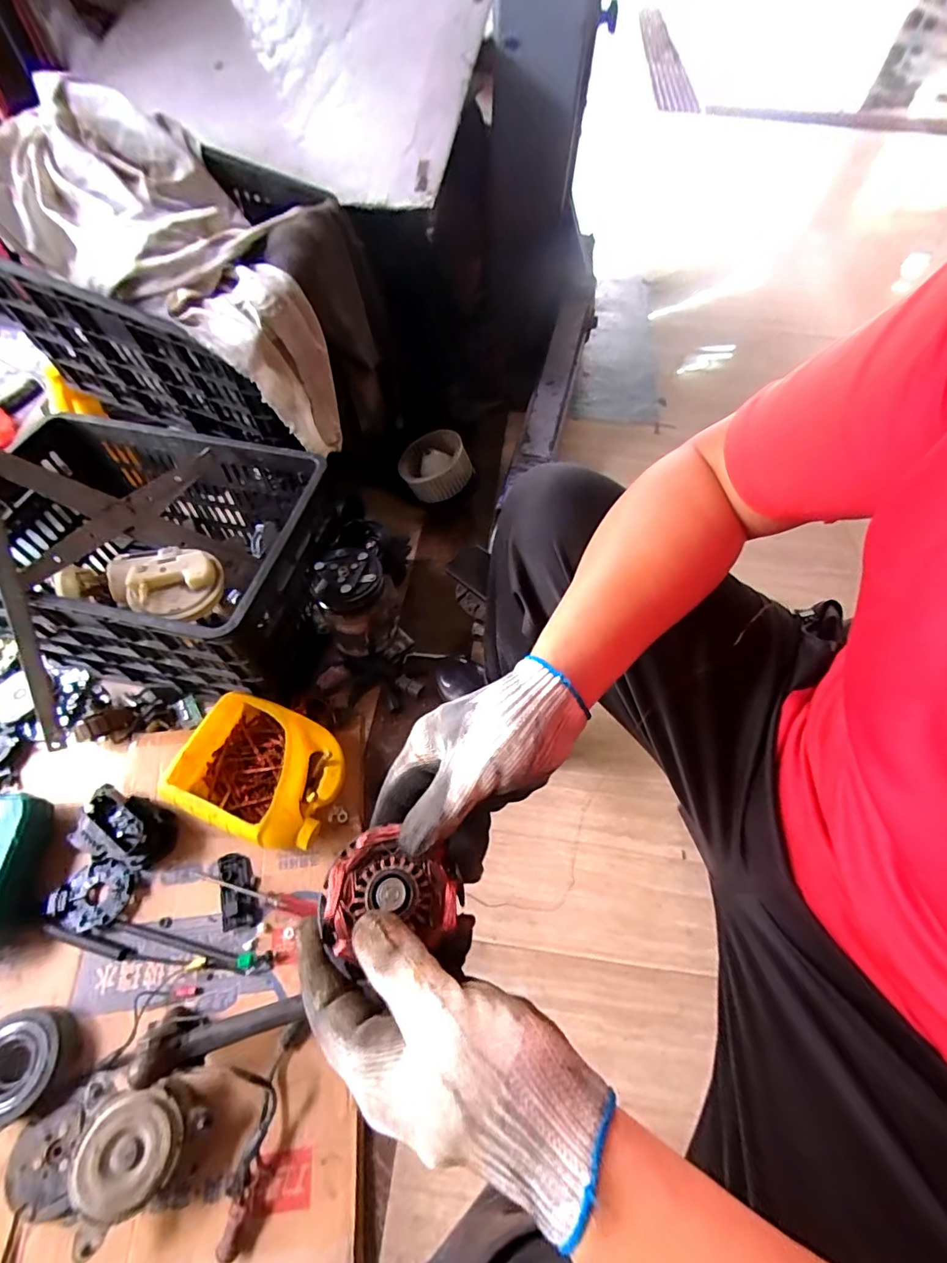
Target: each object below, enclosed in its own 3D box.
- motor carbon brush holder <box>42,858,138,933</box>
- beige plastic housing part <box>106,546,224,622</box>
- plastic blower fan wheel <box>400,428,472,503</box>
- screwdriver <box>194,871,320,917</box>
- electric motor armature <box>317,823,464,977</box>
[{"bbox_3d":[-0.526,0.364,0.660,0.103,0.030,0.082,-14,64,-4],"label":"motor carbon brush holder"},{"bbox_3d":[-0.417,-0.065,0.666,0.124,0.055,0.106,3,79,-12],"label":"beige plastic housing part"},{"bbox_3d":[-0.083,-0.349,1.016,0.144,0.073,0.121,-34,66,-20],"label":"plastic blower fan wheel"},{"bbox_3d":[-0.303,0.367,0.666,0.181,0.018,0.021,10,65,8],"label":"screwdriver"},{"bbox_3d":[-0.047,0.140,0.260,0.072,0.032,0.062,-15,64,-5],"label":"electric motor armature"}]

